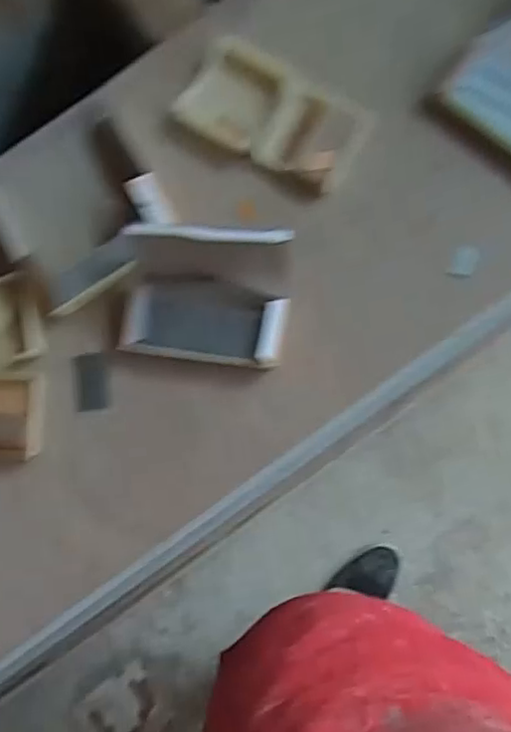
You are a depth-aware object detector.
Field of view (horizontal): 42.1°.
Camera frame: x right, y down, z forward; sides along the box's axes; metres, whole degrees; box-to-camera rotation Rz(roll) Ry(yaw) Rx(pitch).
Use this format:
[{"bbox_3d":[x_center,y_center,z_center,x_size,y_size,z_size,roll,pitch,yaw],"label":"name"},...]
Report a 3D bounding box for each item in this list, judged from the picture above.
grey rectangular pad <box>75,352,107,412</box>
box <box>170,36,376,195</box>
[{"bbox_3d":[-0.133,0.013,0.538,0.026,0.004,0.045,-4,88,9],"label":"grey rectangular pad"},{"bbox_3d":[0.016,-0.206,0.544,0.150,0.022,0.081,30,79,5],"label":"box"}]

